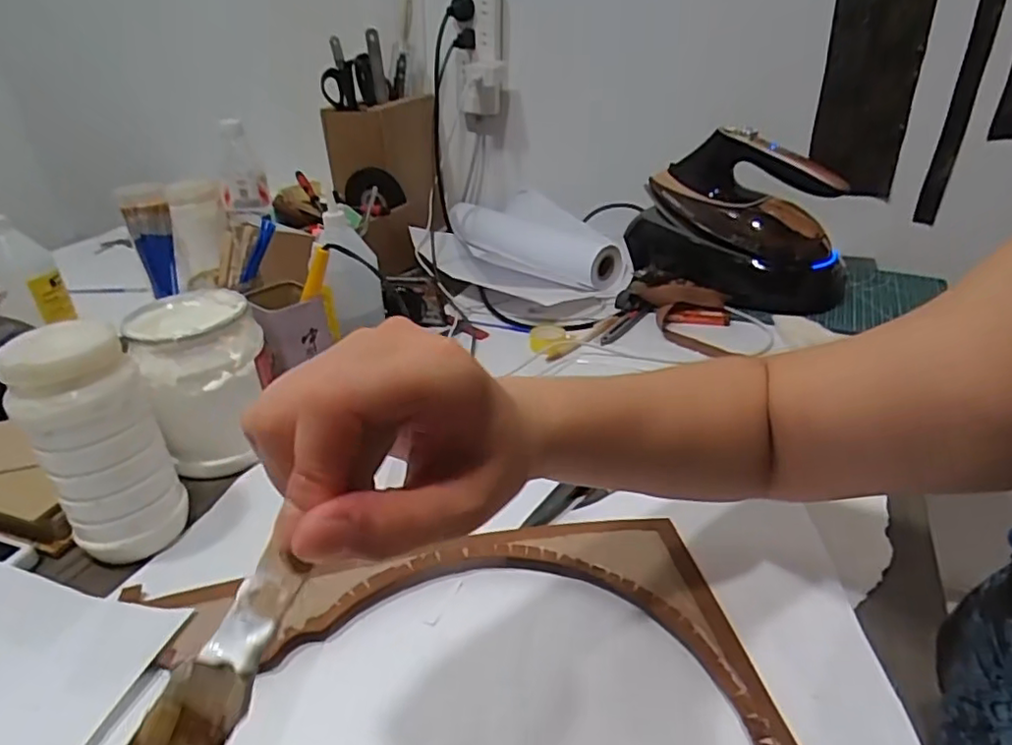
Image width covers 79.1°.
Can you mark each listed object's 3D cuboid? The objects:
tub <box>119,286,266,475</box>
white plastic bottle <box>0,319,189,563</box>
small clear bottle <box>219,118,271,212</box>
[{"bbox_3d":[-0.282,0.005,0.587,0.103,0.135,0.115,-17,33,-24],"label":"tub"},{"bbox_3d":[-0.306,0.058,0.467,0.077,0.181,0.072,-23,36,-31],"label":"white plastic bottle"},{"bbox_3d":[-0.433,-0.330,0.999,0.077,0.147,0.055,-9,30,-10],"label":"small clear bottle"}]

